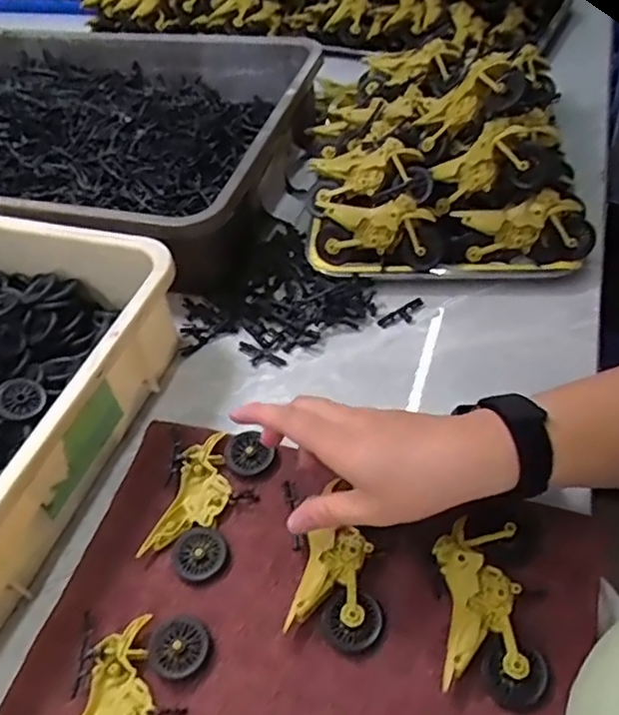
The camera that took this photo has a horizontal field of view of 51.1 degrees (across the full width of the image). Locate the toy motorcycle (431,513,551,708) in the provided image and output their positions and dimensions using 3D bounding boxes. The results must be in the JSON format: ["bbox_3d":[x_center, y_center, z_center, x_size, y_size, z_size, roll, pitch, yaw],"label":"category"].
[{"bbox_3d":[0.112,0.149,0.400,0.062,0.023,0.114,2,48,7],"label":"toy motorcycle"}]

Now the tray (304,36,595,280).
[{"bbox_3d":[0.129,-0.214,0.657,0.255,0.136,0.288,0,48,6],"label":"tray"}]

